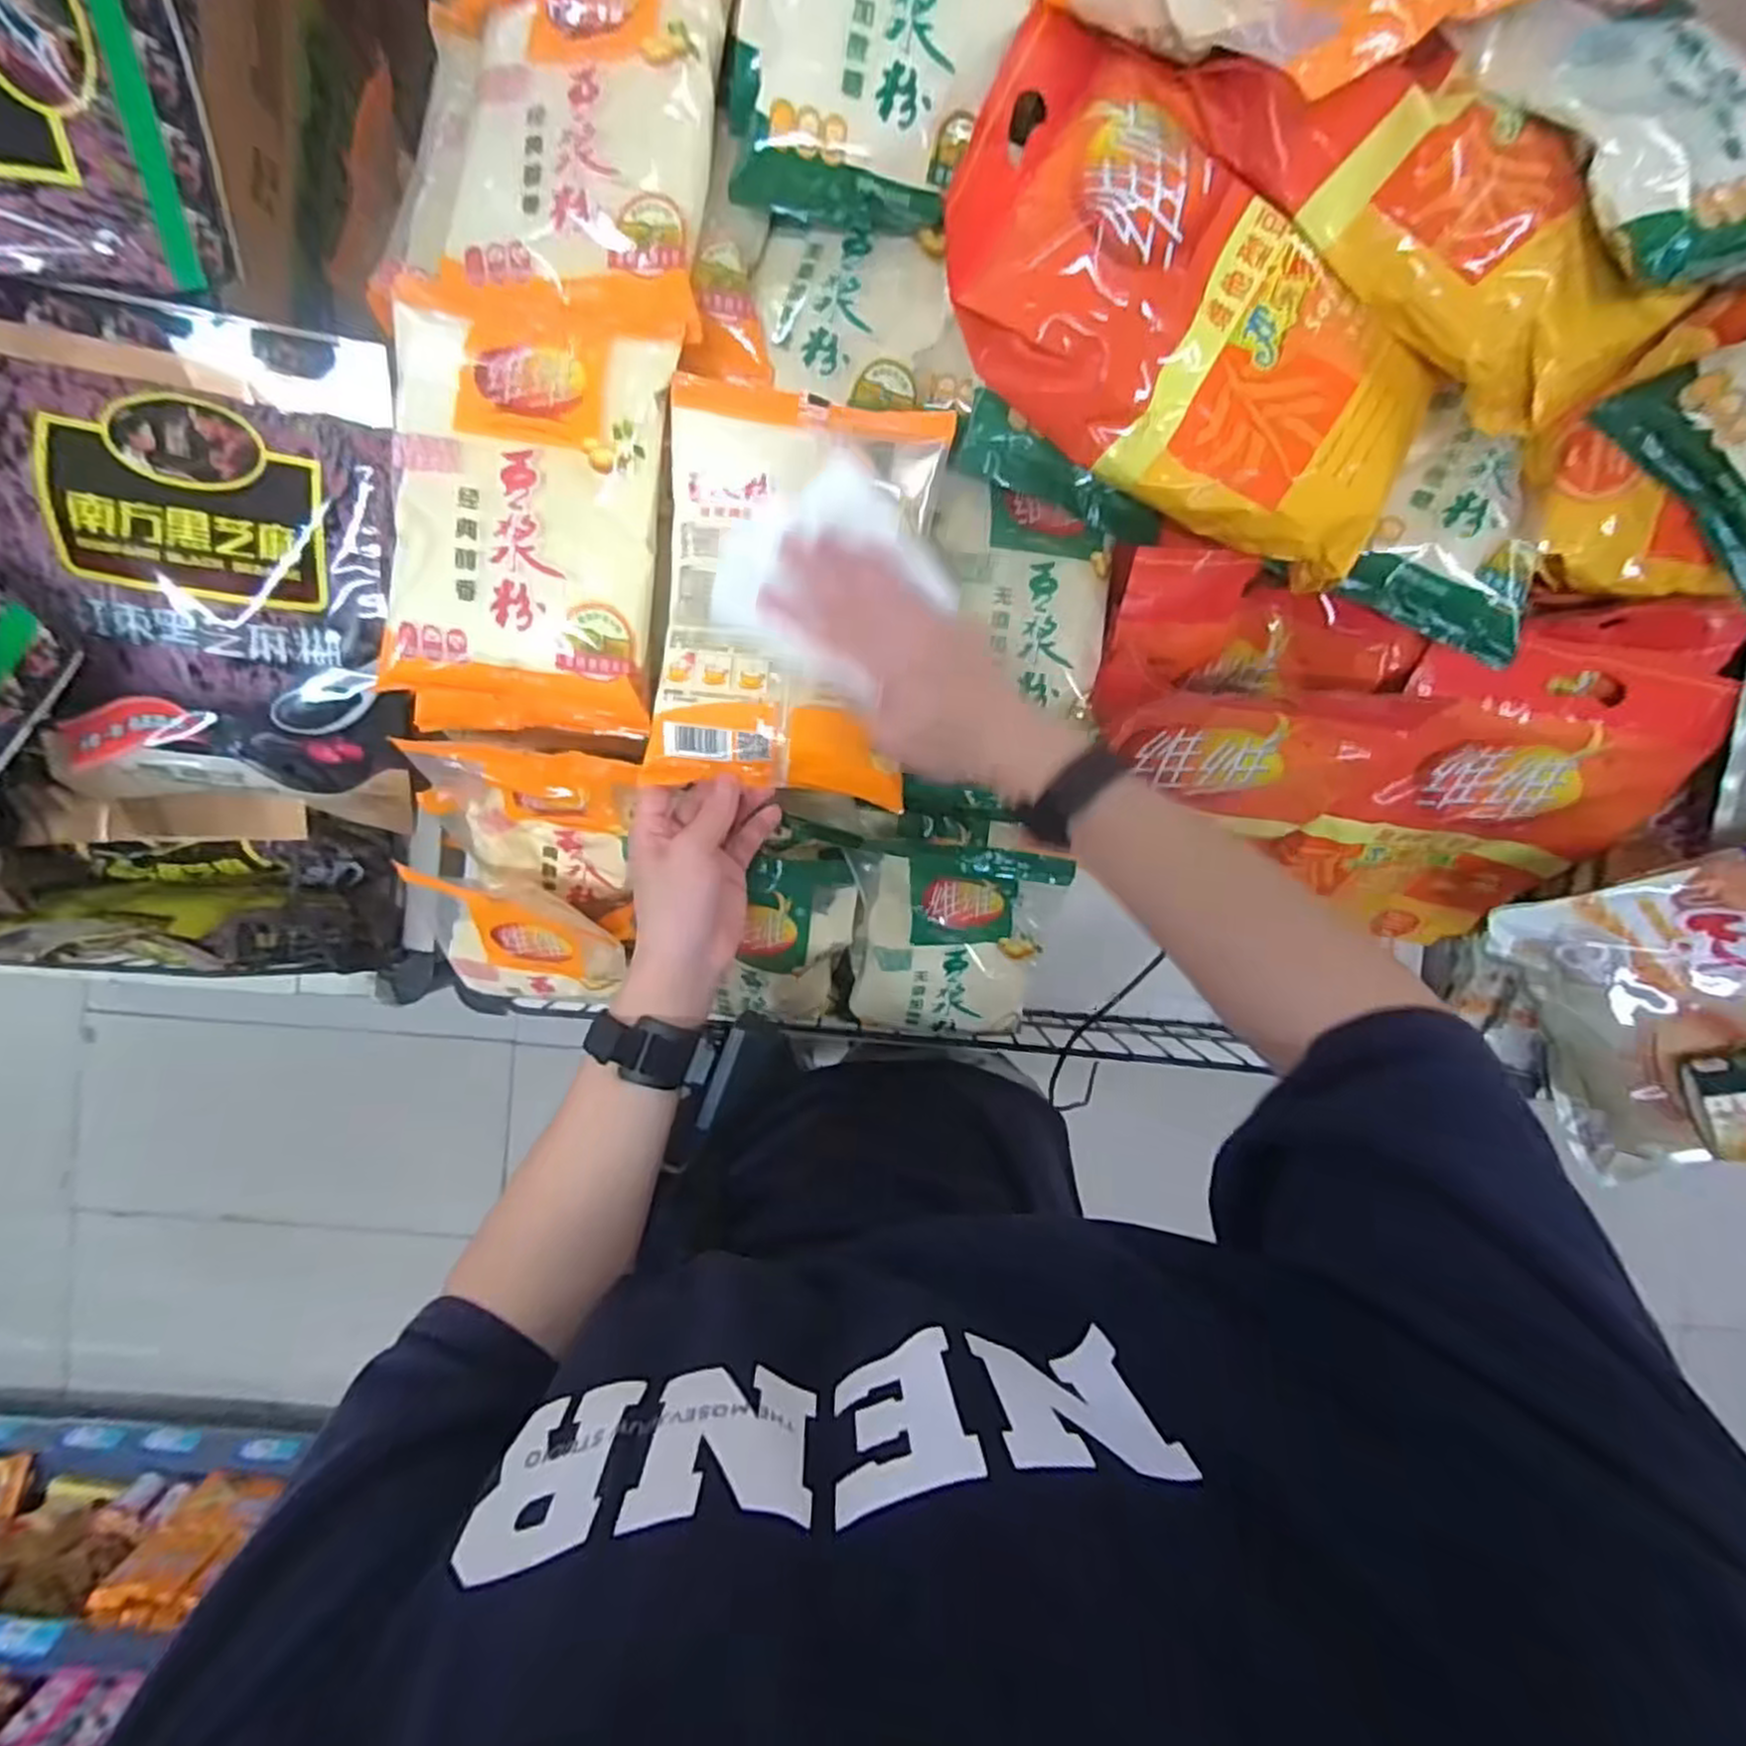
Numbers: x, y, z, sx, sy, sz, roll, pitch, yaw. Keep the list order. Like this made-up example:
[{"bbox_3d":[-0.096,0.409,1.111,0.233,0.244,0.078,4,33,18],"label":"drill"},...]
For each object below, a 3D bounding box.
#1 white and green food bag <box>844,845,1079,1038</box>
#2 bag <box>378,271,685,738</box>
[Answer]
[{"bbox_3d":[0.059,0.056,0.590,0.150,0.032,0.180,3,123,4],"label":"white and green food bag"},{"bbox_3d":[-0.205,-0.214,0.462,0.159,0.066,0.242,9,92,-3],"label":"bag"}]

